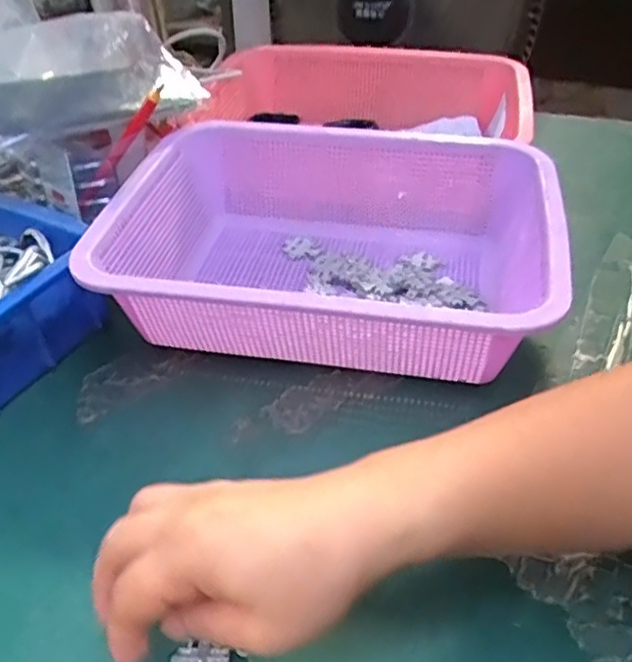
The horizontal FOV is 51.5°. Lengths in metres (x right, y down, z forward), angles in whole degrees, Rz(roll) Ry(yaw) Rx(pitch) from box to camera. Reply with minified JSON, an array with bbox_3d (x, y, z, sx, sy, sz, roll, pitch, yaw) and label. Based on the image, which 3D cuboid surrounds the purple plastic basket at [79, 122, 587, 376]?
[{"bbox_3d":[0.010,-0.055,0.468,0.295,0.090,0.220,6,41,8],"label":"purple plastic basket"}]

